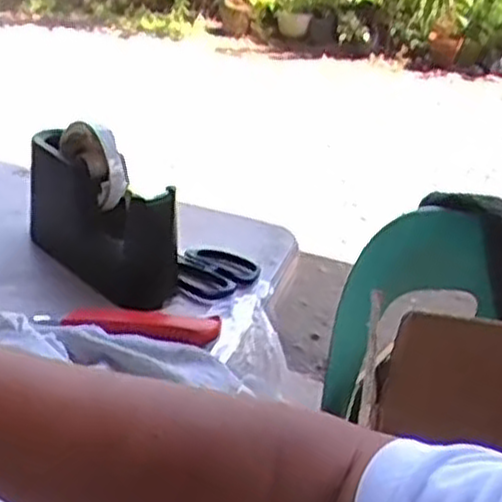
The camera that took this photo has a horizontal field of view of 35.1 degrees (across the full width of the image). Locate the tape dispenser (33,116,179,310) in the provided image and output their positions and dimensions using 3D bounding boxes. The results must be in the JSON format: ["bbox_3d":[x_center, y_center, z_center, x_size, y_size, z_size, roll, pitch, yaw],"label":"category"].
[{"bbox_3d":[-0.133,-0.039,0.695,0.160,0.130,0.047,29,35,36],"label":"tape dispenser"}]

